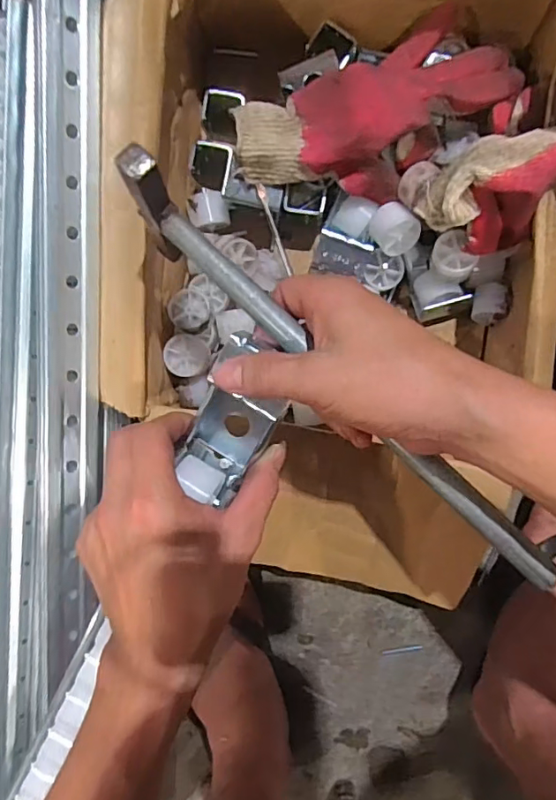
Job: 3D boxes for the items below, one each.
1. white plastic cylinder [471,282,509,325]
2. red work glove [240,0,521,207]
[{"bbox_3d":[0.171,-0.078,0.424,0.020,0.025,0.033,9,95,3],"label":"white plastic cylinder"},{"bbox_3d":[0.073,-0.209,0.386,0.206,0.040,0.103,-28,92,5],"label":"red work glove"}]

